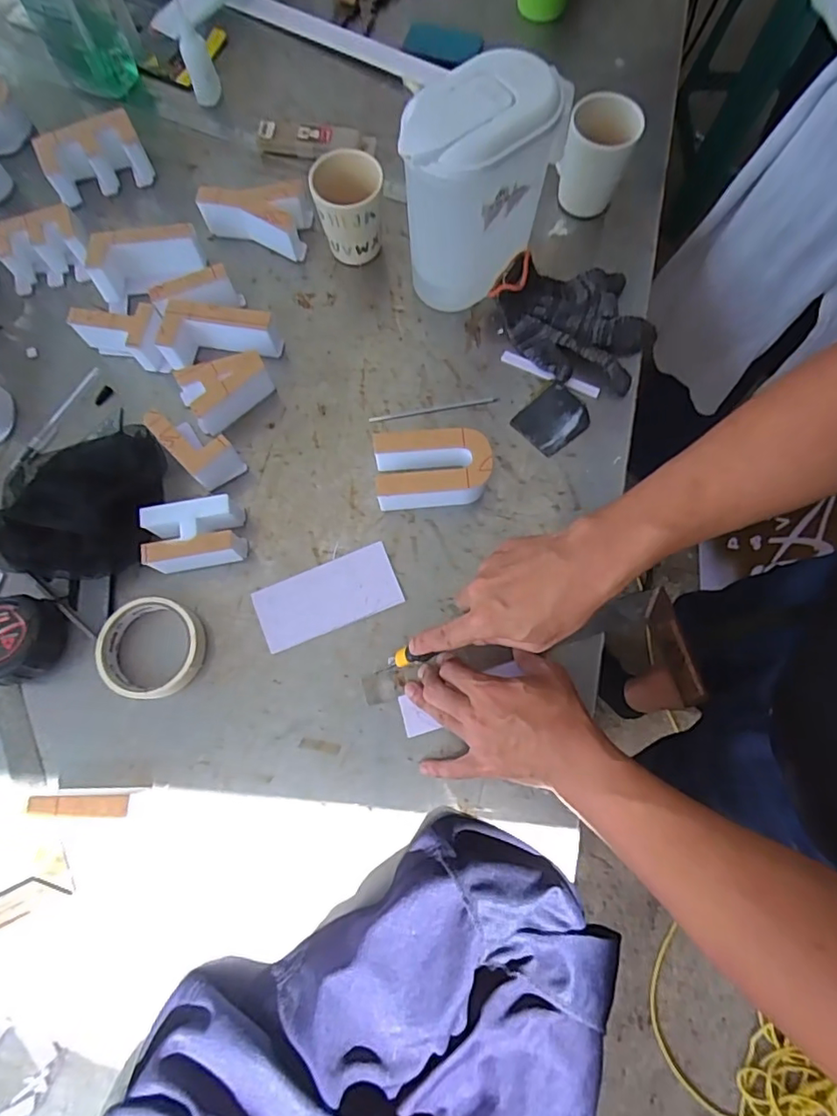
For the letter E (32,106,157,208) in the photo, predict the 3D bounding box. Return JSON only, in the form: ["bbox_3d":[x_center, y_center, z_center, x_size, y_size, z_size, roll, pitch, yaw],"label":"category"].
[{"bbox_3d":[-0.379,-0.468,0.655,0.113,0.051,0.063,-23,74,-5],"label":"letter E"}]

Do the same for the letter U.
[{"bbox_3d":[0.014,-0.086,0.538,0.110,0.045,0.064,-6,75,-1],"label":"letter U"}]

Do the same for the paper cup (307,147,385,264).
[{"bbox_3d":[-0.071,-0.364,0.592,0.069,0.088,0.067,0,74,2],"label":"paper cup"}]

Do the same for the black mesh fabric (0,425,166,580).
[{"bbox_3d":[-0.320,-0.058,0.530,0.151,0.064,0.156,6,75,3],"label":"black mesh fabric"}]

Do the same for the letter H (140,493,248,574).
[{"bbox_3d":[-0.210,-0.022,0.522,0.086,0.050,0.056,-11,75,-2],"label":"letter H"}]

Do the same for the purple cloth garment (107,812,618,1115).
[{"bbox_3d":[-0.030,0.389,0.393,0.396,0.070,0.266,-30,75,-7],"label":"purple cloth garment"}]

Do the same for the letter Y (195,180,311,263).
[{"bbox_3d":[-0.180,-0.377,0.615,0.121,0.050,0.067,5,75,2],"label":"letter Y"}]

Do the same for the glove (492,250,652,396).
[{"bbox_3d":[0.174,-0.253,0.579,0.141,0.045,0.171,-36,77,-8],"label":"glove"}]

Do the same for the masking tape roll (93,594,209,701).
[{"bbox_3d":[-0.239,0.081,0.506,0.091,0.030,0.088,0,74,2],"label":"masking tape roll"}]

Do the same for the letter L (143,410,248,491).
[{"bbox_3d":[-0.220,-0.112,0.551,0.048,0.048,0.088,-44,78,-10],"label":"letter L"}]

